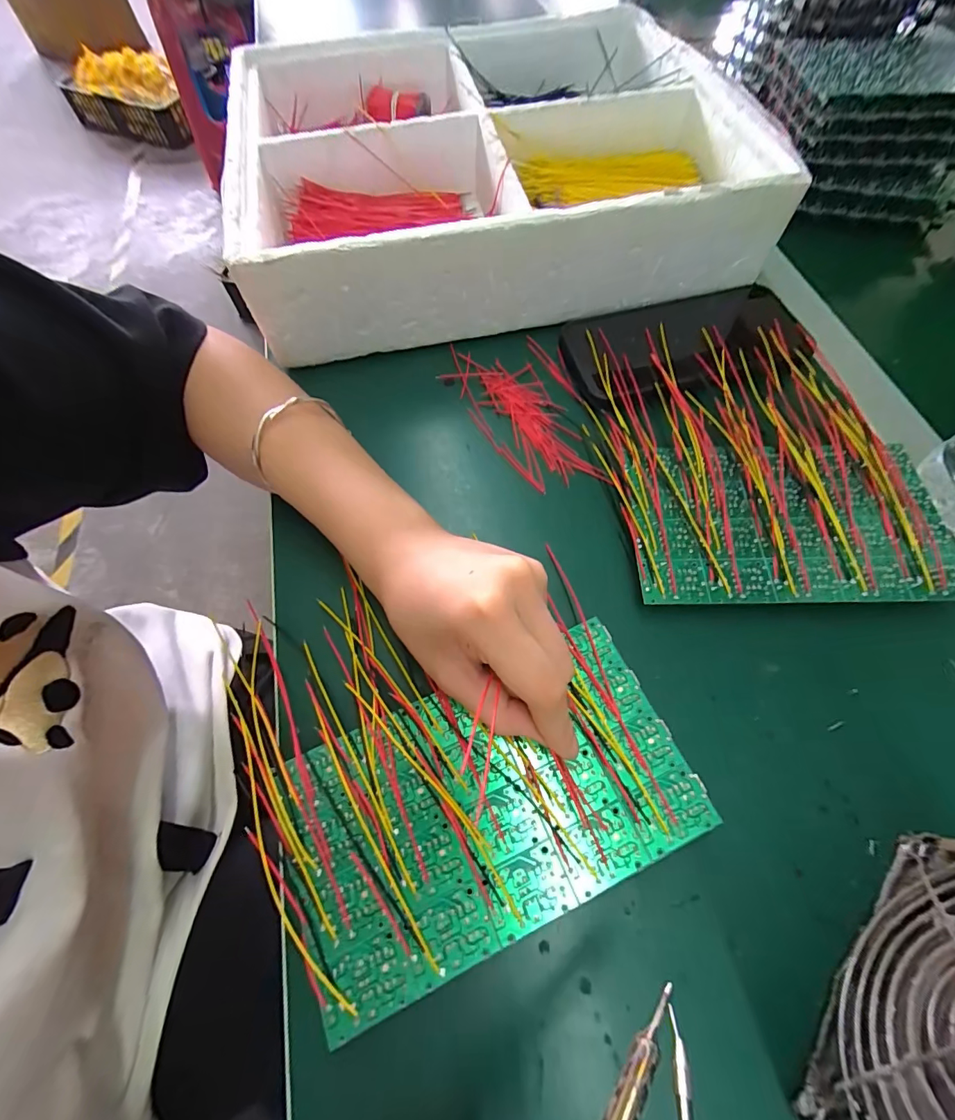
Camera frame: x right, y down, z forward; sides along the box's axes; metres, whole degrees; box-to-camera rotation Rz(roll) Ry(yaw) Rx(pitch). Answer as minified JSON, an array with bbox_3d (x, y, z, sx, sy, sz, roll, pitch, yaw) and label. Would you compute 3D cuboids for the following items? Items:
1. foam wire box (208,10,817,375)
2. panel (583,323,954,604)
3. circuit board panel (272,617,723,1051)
[{"bbox_3d":[-0.003,-0.339,0.375,0.384,0.085,0.346,-8,65,-4],"label":"foam wire box"},{"bbox_3d":[0.168,-0.067,0.277,0.181,0.016,0.198,0,65,-1],"label":"panel"},{"bbox_3d":[0.005,0.105,0.197,0.169,0.007,0.099,-22,67,-11],"label":"circuit board panel"}]

